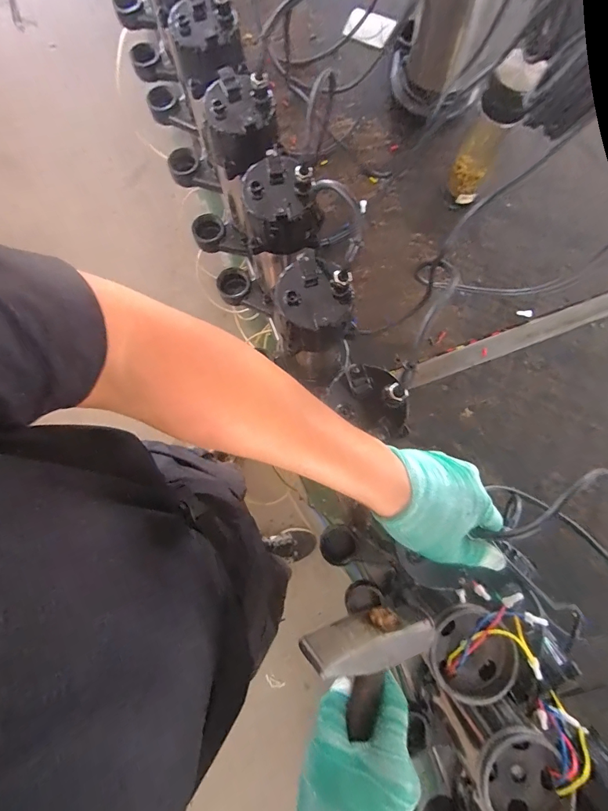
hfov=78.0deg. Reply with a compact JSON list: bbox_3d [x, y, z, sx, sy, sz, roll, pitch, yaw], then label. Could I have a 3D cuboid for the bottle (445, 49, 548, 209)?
[{"bbox_3d":[0.275,-0.404,0.577,0.067,0.212,0.058,24,80,4],"label":"bottle"}]

